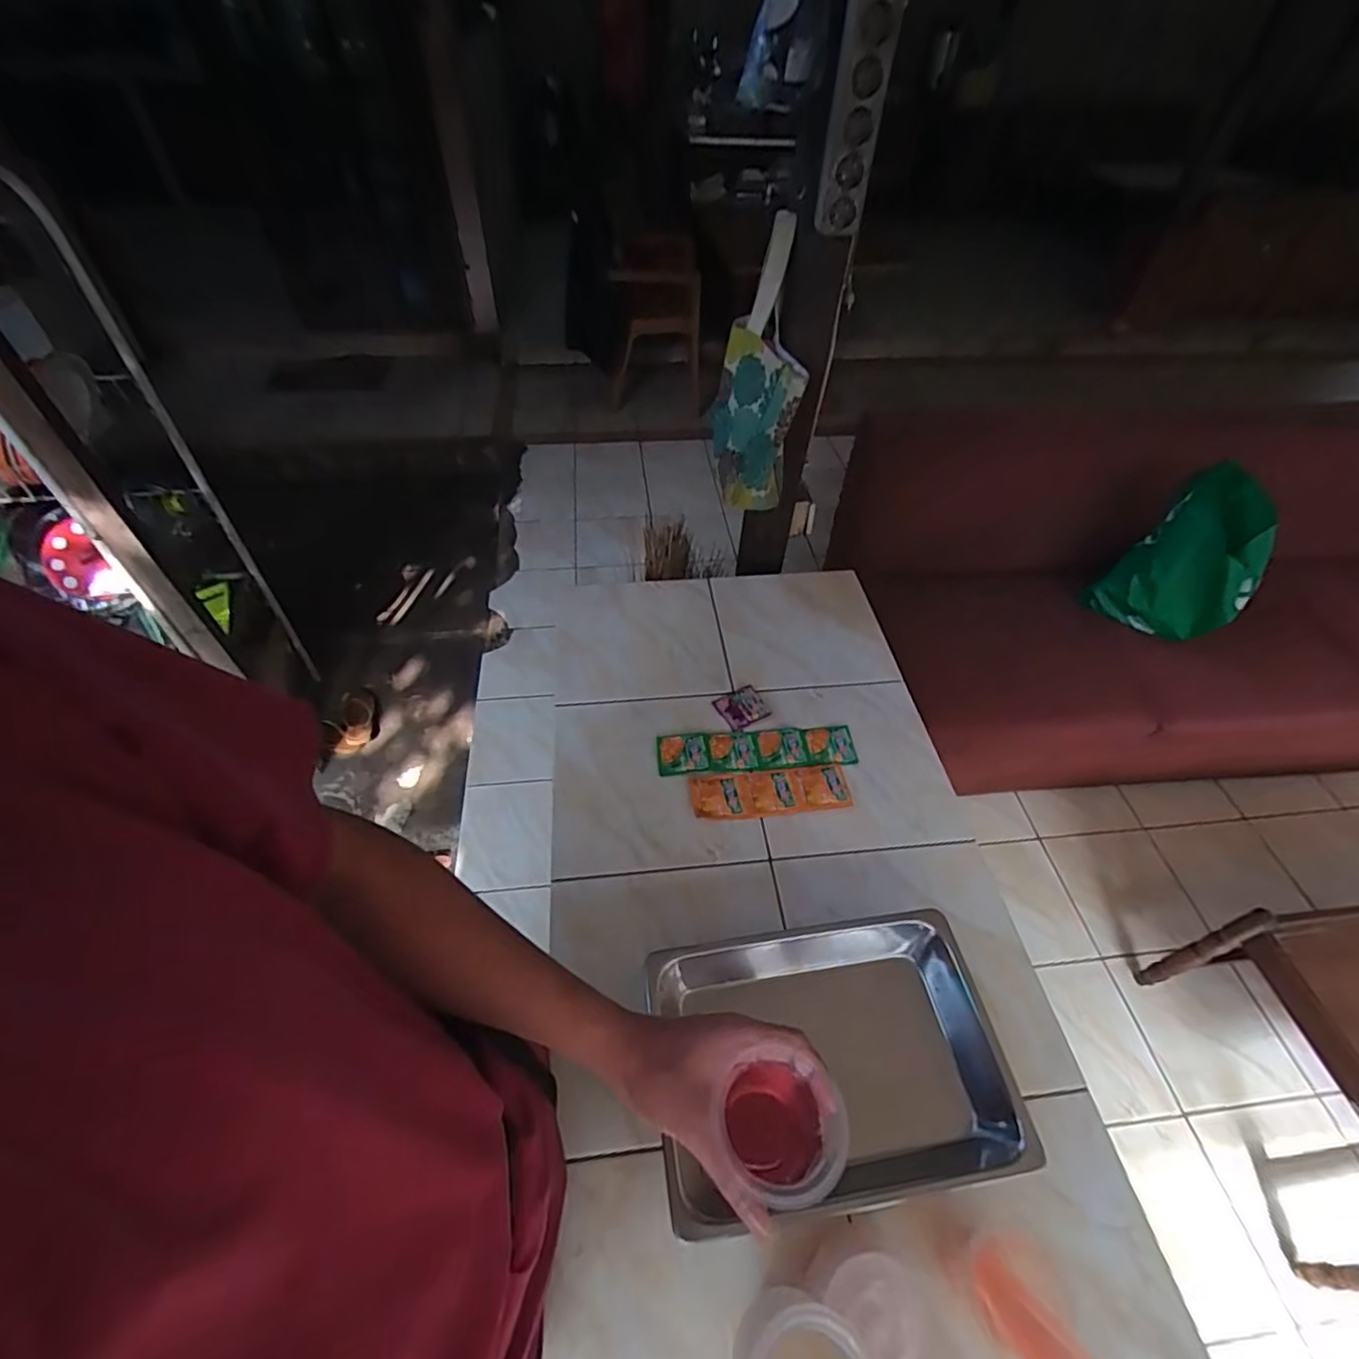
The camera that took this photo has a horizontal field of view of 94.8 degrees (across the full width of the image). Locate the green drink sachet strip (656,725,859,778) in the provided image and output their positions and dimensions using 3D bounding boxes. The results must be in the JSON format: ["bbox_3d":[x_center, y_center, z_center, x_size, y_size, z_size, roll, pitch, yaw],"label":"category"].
[{"bbox_3d":[0.120,0.107,0.954,0.301,0.013,0.073,-3,50,-5],"label":"green drink sachet strip"}]

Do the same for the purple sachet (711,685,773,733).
[{"bbox_3d":[0.101,0.046,1.006,0.073,0.011,0.069,-20,54,-19],"label":"purple sachet"}]

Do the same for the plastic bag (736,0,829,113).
[{"bbox_3d":[0.142,-0.824,0.727,0.098,0.240,0.071,29,28,20],"label":"plastic bag"}]

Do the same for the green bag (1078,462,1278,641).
[{"bbox_3d":[1.243,-0.274,1.513,0.262,0.349,0.273,-28,56,-24],"label":"green bag"}]

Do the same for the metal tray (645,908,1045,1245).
[{"bbox_3d":[0.160,0.405,0.673,0.364,0.061,0.254,-4,50,-7],"label":"metal tray"}]

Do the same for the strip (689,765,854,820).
[{"bbox_3d":[0.134,0.165,0.908,0.229,0.011,0.070,-4,50,-7],"label":"strip"}]

